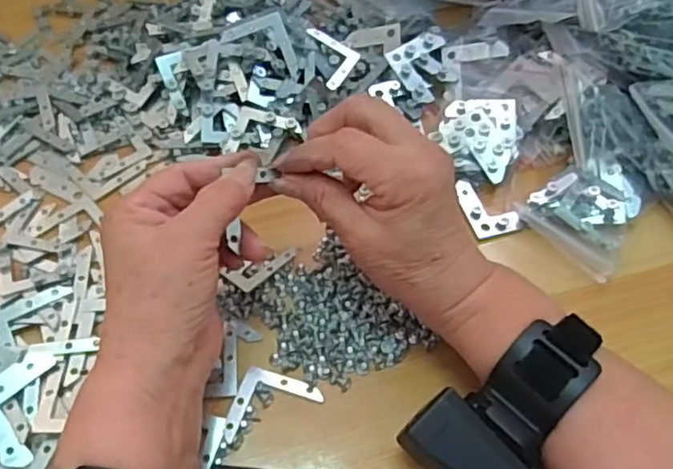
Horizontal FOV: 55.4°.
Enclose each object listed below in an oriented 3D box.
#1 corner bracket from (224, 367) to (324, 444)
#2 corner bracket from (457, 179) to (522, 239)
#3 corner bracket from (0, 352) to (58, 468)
[{"bbox_3d":[-0.036,0.082,0.332,0.052,0.004,0.032,-17,59,-14],"label":"corner bracket"},{"bbox_3d":[0.094,-0.019,0.400,0.027,0.005,0.043,-12,58,-11],"label":"corner bracket"},{"bbox_3d":[-0.155,0.087,0.320,0.045,0.004,0.046,-38,72,-19],"label":"corner bracket"}]

